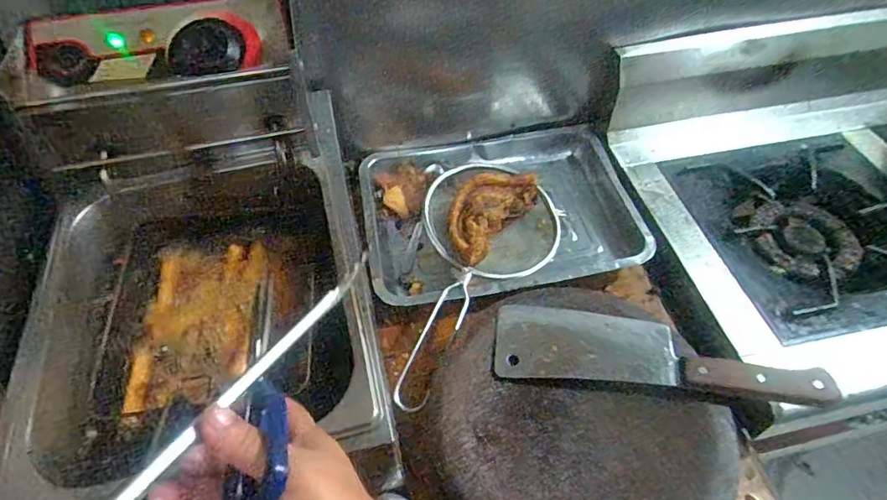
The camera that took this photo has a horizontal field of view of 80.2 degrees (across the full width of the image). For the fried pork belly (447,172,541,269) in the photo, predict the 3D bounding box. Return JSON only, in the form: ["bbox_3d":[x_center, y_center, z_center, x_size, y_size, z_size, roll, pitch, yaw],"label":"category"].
[{"bbox_3d":[0.050,-0.048,0.663,0.073,0.054,0.158,30,58,22],"label":"fried pork belly"}]

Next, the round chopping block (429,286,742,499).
[{"bbox_3d":[0.131,0.168,0.512,0.267,0.065,0.258,0,52,0],"label":"round chopping block"}]

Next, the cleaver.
[{"bbox_3d":[0.201,0.093,0.502,0.293,0.031,0.070,5,52,4],"label":"cleaver"}]

